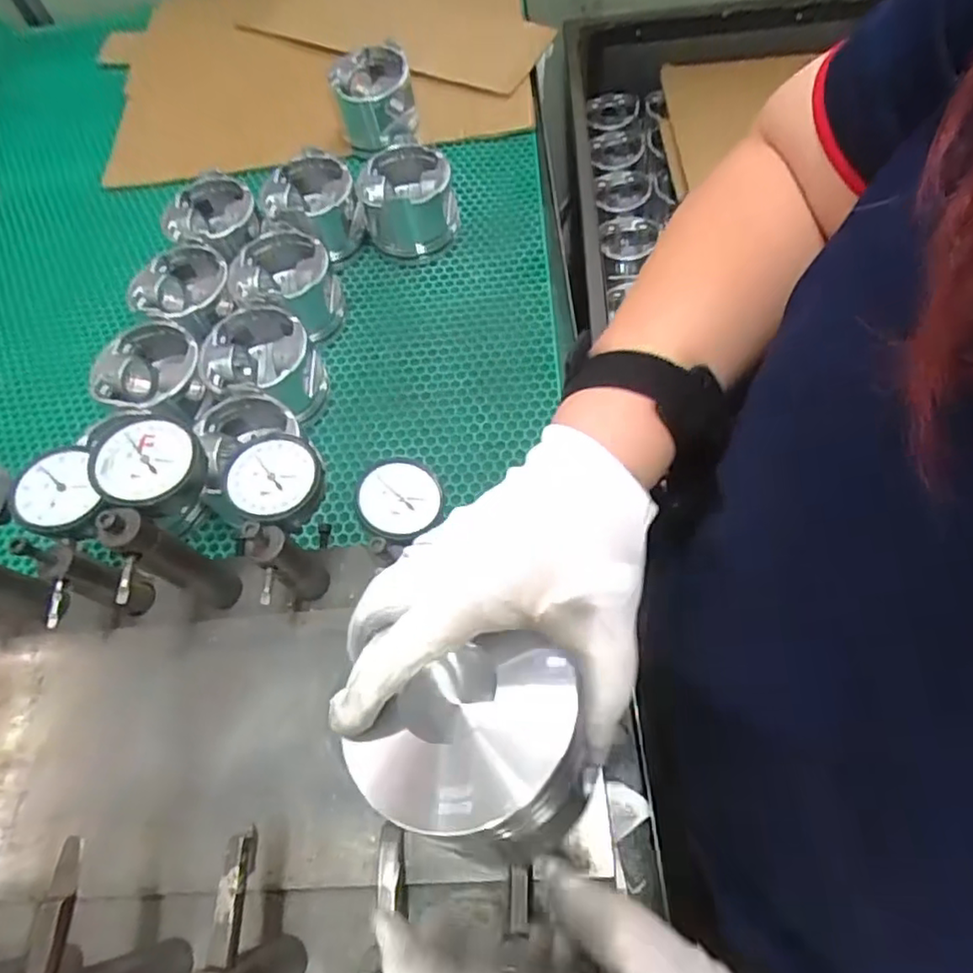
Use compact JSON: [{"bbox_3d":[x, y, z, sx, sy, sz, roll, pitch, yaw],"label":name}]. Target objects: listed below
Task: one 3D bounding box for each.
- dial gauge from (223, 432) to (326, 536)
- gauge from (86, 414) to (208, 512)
[{"bbox_3d":[-0.123,-0.003,0.376,0.053,0.020,0.056,-3,61,6],"label":"dial gauge"},{"bbox_3d":[-0.183,-0.012,0.350,0.050,0.028,0.053,-1,60,2],"label":"gauge"}]

